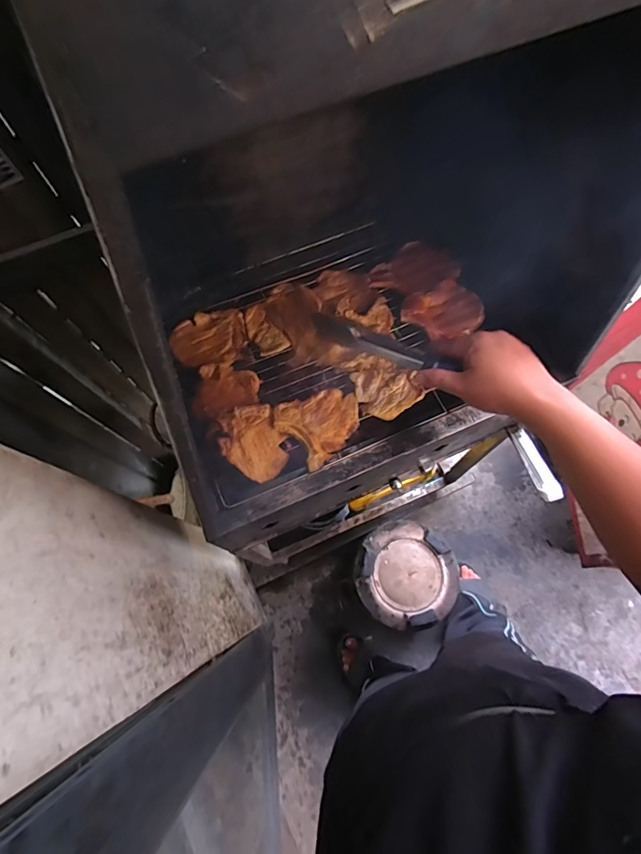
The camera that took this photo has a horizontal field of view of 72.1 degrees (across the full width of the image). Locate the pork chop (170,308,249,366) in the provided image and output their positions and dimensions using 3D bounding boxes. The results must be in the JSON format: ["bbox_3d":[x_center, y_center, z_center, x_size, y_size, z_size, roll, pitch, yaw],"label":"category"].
[{"bbox_3d":[-0.176,-0.141,0.700,0.115,0.013,0.099,-10,72,-3],"label":"pork chop"}]

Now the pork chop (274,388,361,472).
[{"bbox_3d":[0.002,-0.012,0.652,0.118,0.018,0.103,-40,76,-11],"label":"pork chop"}]

